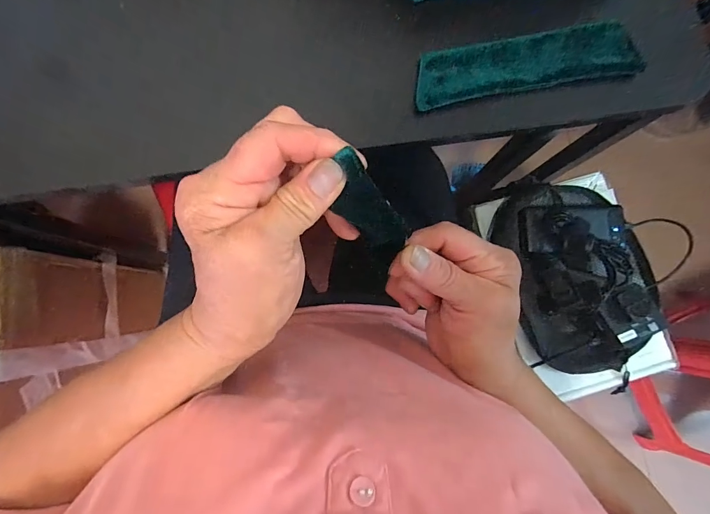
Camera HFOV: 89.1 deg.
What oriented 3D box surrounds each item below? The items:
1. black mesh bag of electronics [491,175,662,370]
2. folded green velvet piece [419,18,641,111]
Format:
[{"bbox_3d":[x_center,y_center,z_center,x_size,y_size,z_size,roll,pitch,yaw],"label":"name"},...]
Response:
[{"bbox_3d":[0.332,0.016,0.519,0.214,0.066,0.292,-17,84,-4],"label":"black mesh bag of electronics"},{"bbox_3d":[0.131,-0.151,0.283,0.173,0.015,0.045,-11,83,-3],"label":"folded green velvet piece"}]

